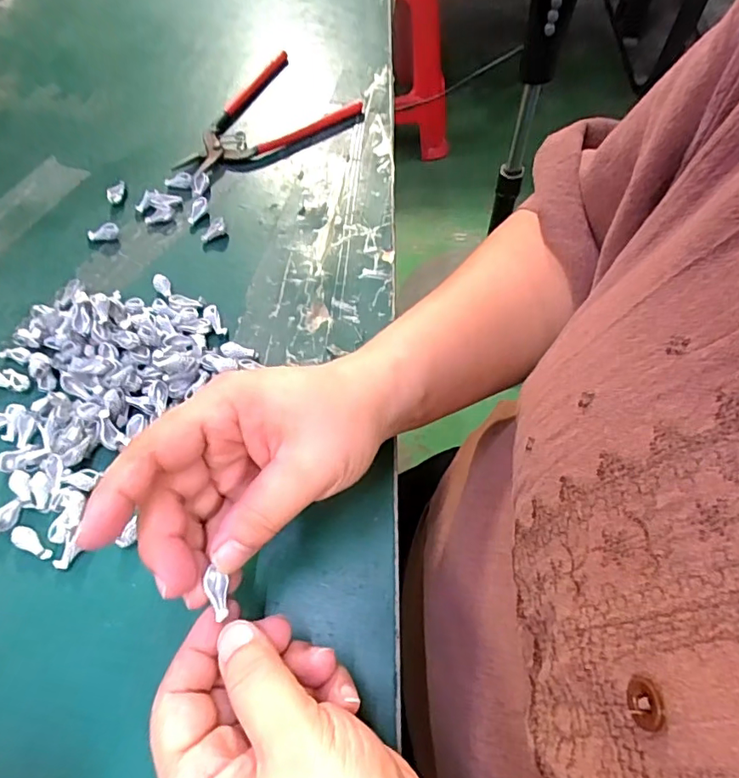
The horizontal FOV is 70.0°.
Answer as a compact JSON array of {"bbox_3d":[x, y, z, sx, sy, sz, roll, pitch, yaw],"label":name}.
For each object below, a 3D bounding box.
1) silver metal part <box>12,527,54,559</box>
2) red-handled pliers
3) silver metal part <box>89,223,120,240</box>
[{"bbox_3d":[-0.169,0.077,0.265,0.023,0.005,0.009,24,65,15],"label":"silver metal part"},{"bbox_3d":[-0.093,-0.217,0.426,0.144,0.010,0.098,-38,65,-17],"label":"red-handled pliers"},{"bbox_3d":[-0.186,-0.109,0.370,0.022,0.011,0.009,-9,61,-2],"label":"silver metal part"}]

